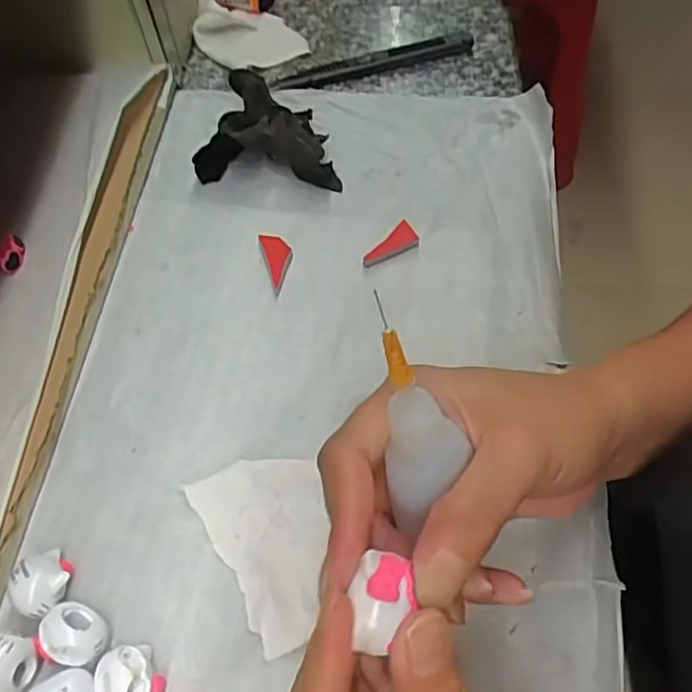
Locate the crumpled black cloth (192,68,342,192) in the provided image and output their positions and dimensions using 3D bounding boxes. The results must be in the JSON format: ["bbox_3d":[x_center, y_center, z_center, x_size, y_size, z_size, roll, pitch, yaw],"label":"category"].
[{"bbox_3d":[-0.044,-0.128,0.379,0.084,0.033,0.059,5,58,6],"label":"crumpled black cloth"}]

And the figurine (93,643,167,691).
[{"bbox_3d":[-0.079,0.123,0.230,0.021,0.019,0.025,-32,62,-17],"label":"figurine"}]

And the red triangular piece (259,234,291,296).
[{"bbox_3d":[-0.036,-0.047,0.345,0.015,0.006,0.038,-16,59,-8],"label":"red triangular piece"}]

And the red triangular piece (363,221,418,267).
[{"bbox_3d":[0.025,-0.053,0.342,0.014,0.005,0.035,37,66,23],"label":"red triangular piece"}]

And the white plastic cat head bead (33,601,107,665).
[{"bbox_3d":[-0.102,0.109,0.241,0.025,0.019,0.020,17,60,12],"label":"white plastic cat head bead"}]

